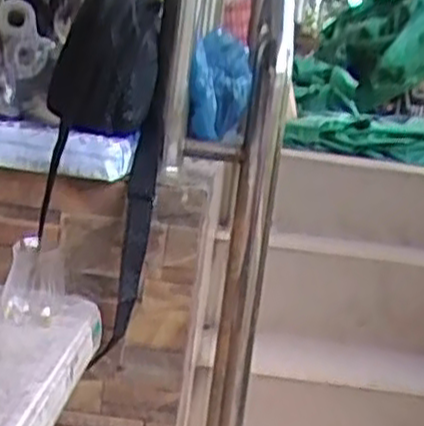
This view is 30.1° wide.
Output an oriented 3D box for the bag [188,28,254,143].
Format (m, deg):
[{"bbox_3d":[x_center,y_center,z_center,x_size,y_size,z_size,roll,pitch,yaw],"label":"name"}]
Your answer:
[{"bbox_3d":[0.015,-0.174,1.063,0.065,0.142,0.166,10,8,18],"label":"bag"}]

